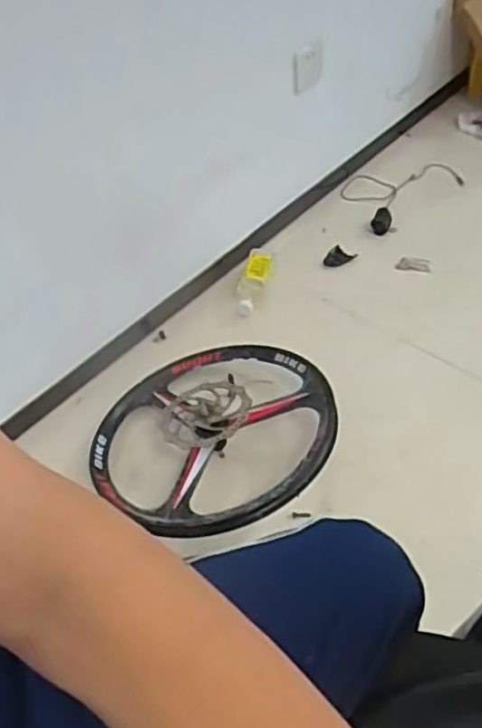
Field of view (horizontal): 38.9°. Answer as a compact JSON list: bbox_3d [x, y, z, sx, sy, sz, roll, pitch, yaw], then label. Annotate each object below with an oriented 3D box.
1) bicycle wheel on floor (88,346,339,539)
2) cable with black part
[{"bbox_3d":[-0.048,0.110,1.141,0.418,0.105,0.389,-3,48,3],"label":"bicycle wheel on floor"},{"bbox_3d":[0.387,-0.425,1.677,0.326,0.051,0.218,-31,53,-20],"label":"cable with black part"}]

